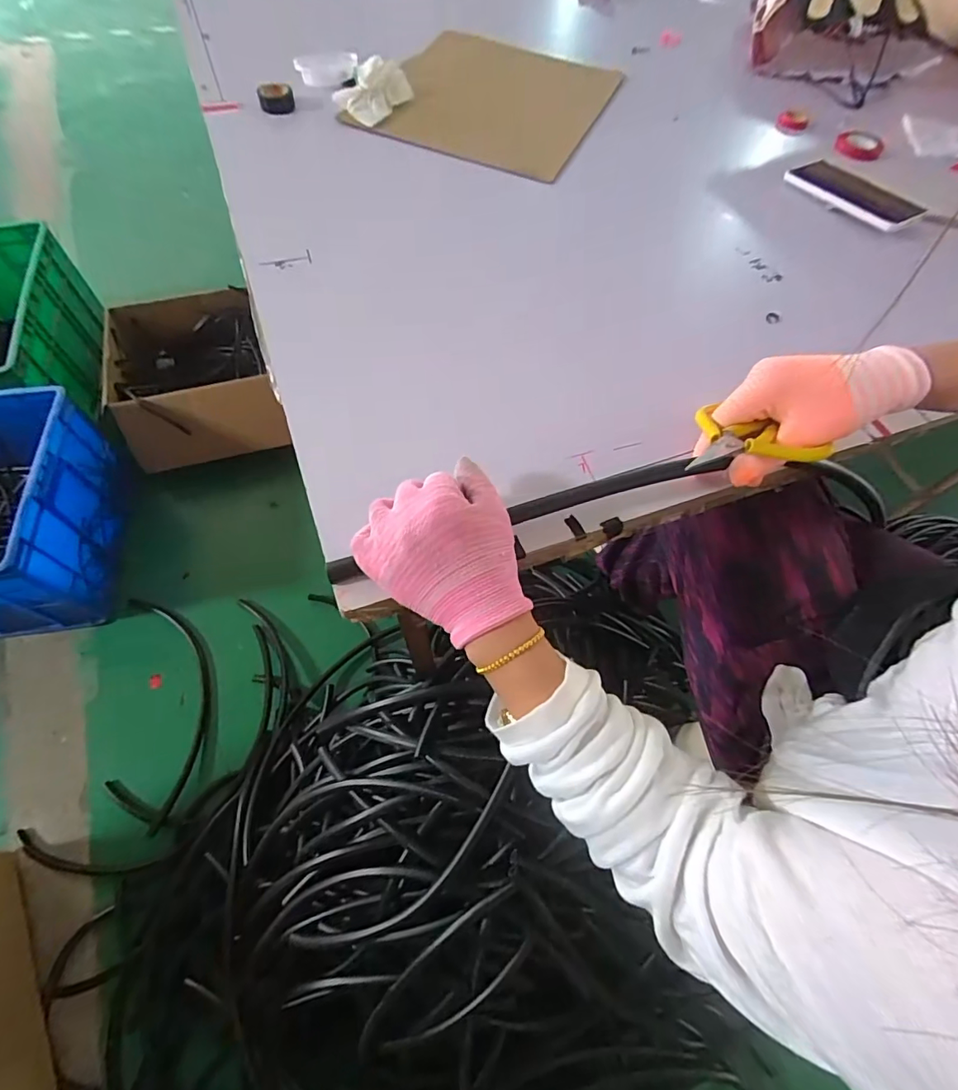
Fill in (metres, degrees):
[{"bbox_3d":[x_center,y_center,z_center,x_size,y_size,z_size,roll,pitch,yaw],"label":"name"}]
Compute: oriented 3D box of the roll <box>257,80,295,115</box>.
[{"bbox_3d":[-0.264,-0.580,0.642,0.043,0.024,0.043,-16,64,-11],"label":"roll"}]

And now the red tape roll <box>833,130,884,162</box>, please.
[{"bbox_3d":[0.546,-0.574,0.710,0.061,0.012,0.075,33,64,15],"label":"red tape roll"}]

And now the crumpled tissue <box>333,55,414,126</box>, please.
[{"bbox_3d":[-0.142,-0.609,0.660,0.072,0.036,0.117,24,63,10],"label":"crumpled tissue"}]

